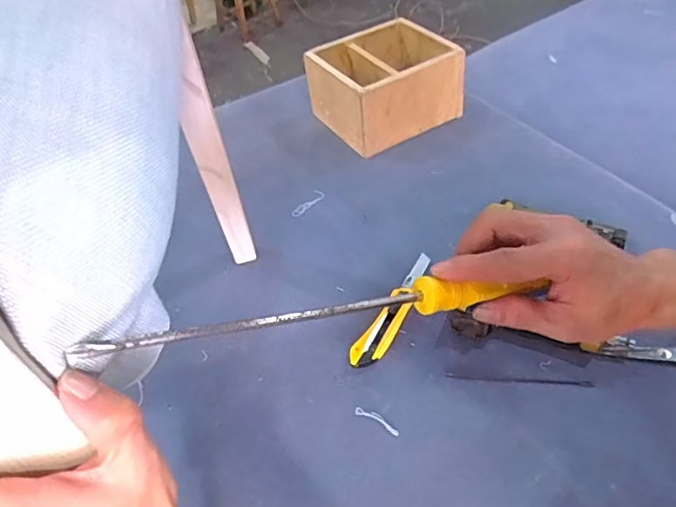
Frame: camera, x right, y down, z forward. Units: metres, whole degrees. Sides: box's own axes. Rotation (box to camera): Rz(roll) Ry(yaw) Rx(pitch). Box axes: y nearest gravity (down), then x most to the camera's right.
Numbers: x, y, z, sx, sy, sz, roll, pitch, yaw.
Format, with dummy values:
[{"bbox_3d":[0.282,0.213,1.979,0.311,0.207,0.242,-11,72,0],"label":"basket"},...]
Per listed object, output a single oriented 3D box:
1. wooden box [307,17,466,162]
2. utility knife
[{"bbox_3d":[0.086,-0.318,1.017,0.242,0.140,0.200,-23,49,-16],"label":"wooden box"},{"bbox_3d":[0.078,0.072,0.716,0.040,0.017,0.200,23,53,25],"label":"utility knife"}]

